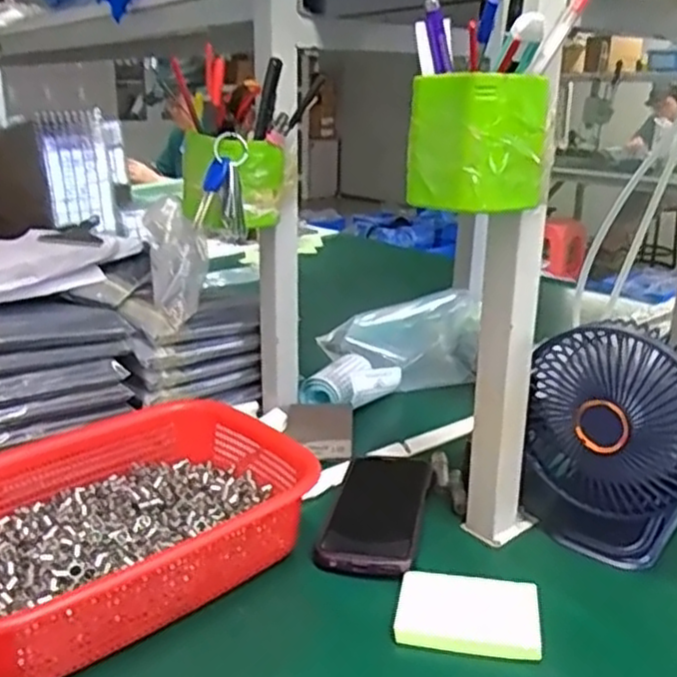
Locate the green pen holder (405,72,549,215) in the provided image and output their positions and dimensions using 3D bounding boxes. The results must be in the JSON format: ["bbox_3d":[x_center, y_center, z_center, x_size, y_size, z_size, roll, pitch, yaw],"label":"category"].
[{"bbox_3d":[0.088,-0.125,0.455,0.070,0.078,0.068,-14,23,-36],"label":"green pen holder"}]

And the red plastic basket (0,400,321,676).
[{"bbox_3d":[-0.163,0.134,0.533,0.289,0.062,0.206,-16,24,-40],"label":"red plastic basket"}]

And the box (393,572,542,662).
[{"bbox_3d":[0.090,0.189,0.491,0.094,0.012,0.067,4,18,10],"label":"box"}]

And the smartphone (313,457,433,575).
[{"bbox_3d":[0.035,0.142,0.608,0.075,0.009,0.167,5,19,14],"label":"smartphone"}]

